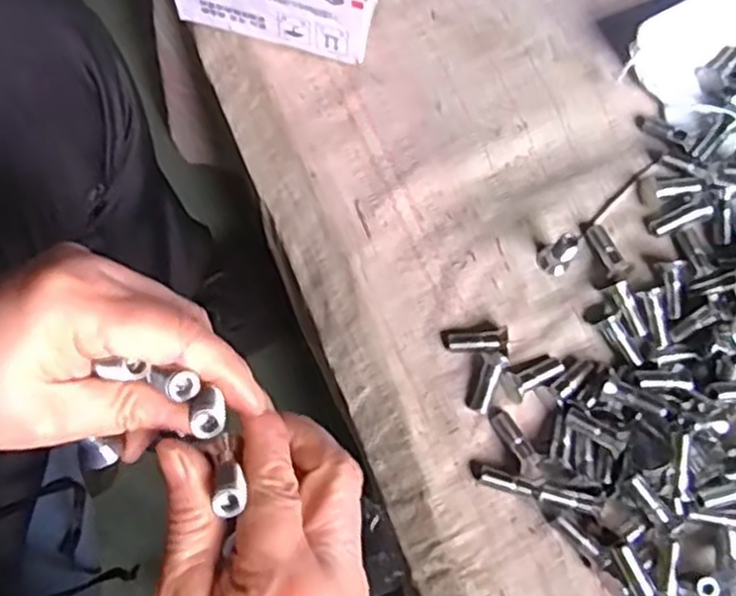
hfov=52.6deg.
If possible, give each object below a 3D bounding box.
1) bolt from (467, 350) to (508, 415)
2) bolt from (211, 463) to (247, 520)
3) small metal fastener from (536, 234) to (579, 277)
[{"bbox_3d":[0.068,0.049,0.431,0.014,0.011,0.036,20,75,4],"label":"bolt"},{"bbox_3d":[-0.048,0.065,0.256,0.009,0.023,0.008,-13,112,-5],"label":"bolt"},{"bbox_3d":[0.114,-0.026,0.447,0.018,0.032,0.014,40,77,9],"label":"small metal fastener"}]

